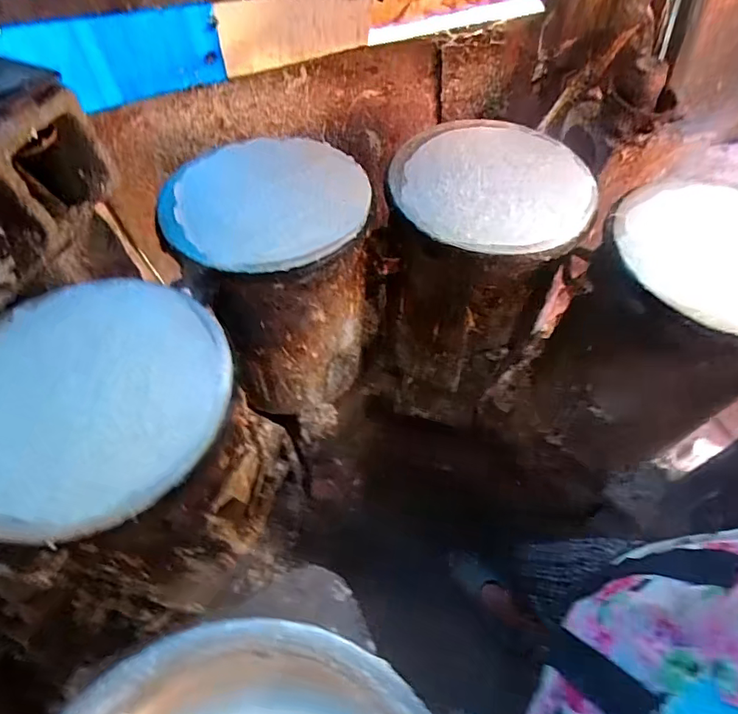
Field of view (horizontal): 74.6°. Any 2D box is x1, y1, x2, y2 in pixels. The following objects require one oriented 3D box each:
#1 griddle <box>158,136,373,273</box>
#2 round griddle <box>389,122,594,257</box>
[{"bbox_3d":[-0.191,-0.286,0.874,0.370,0.054,0.370,-1,57,1],"label":"griddle"},{"bbox_3d":[0.245,-0.347,0.944,0.373,0.041,0.408,-1,57,1],"label":"round griddle"}]

